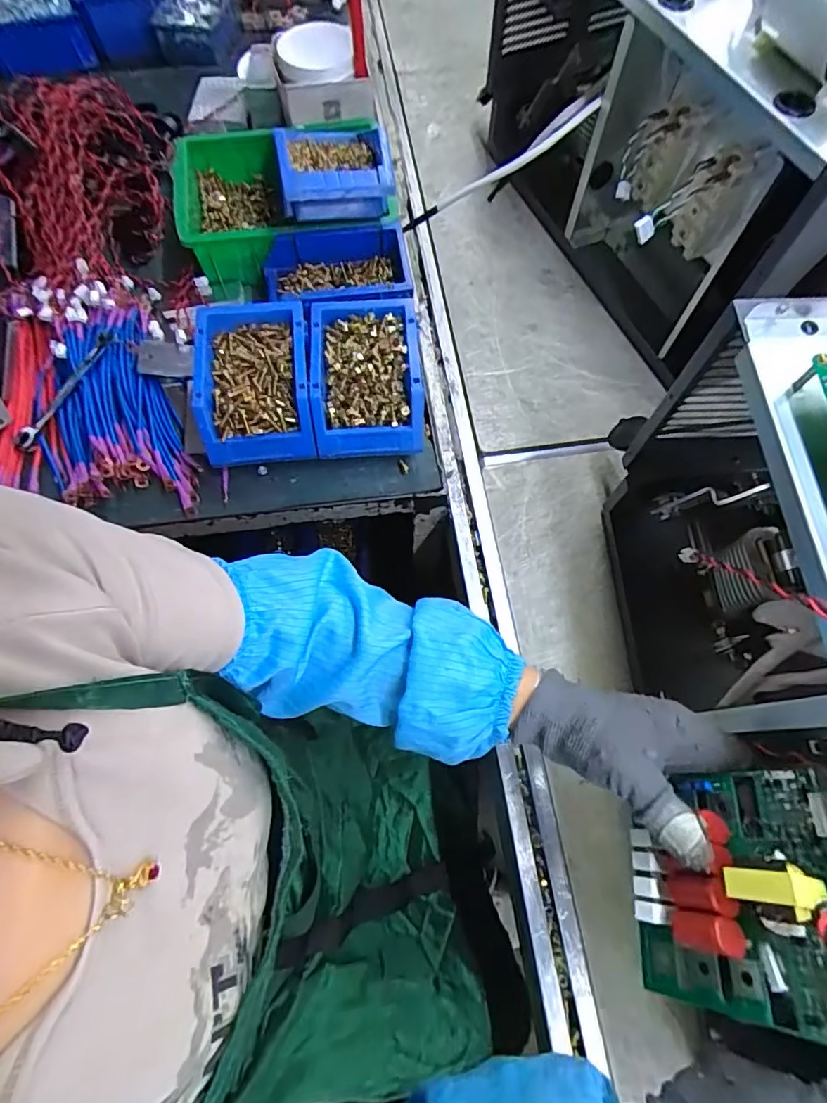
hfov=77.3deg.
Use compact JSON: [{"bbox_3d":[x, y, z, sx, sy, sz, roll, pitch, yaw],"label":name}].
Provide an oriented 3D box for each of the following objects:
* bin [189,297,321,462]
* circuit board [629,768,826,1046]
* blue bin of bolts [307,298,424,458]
[{"bbox_3d":[-0.158,-0.171,0.522,0.110,0.061,0.151,-4,69,-2],"label":"bin"},{"bbox_3d":[0.167,0.178,0.278,0.044,0.112,0.115,30,54,-32],"label":"circuit board"},{"bbox_3d":[-0.047,-0.177,0.528,0.107,0.062,0.148,-4,69,-1],"label":"blue bin of bolts"}]

